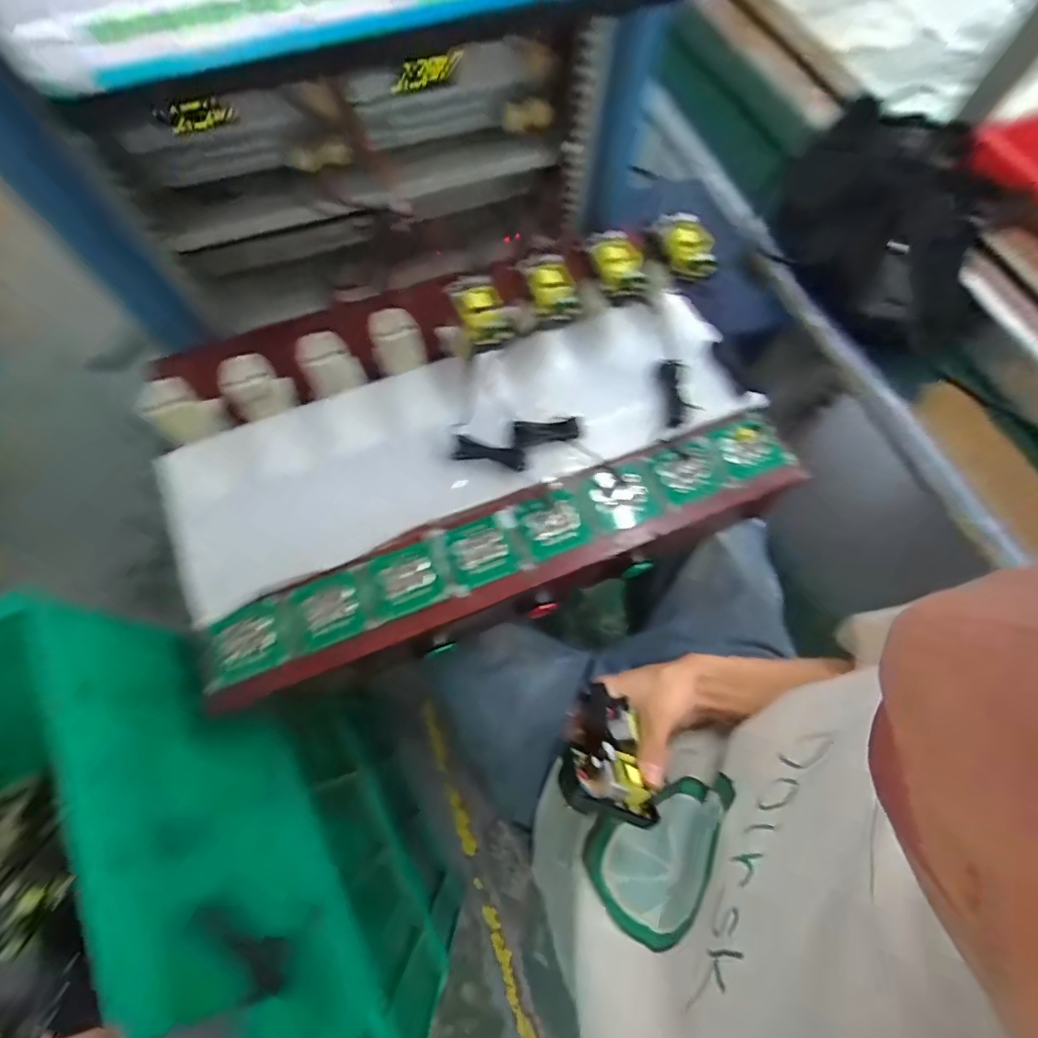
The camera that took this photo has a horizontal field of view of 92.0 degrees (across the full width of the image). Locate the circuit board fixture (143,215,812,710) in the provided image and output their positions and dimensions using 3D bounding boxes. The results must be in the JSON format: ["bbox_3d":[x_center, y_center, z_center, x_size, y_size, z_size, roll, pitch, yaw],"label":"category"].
[{"bbox_3d":[-0.041,-0.092,0.476,0.569,0.112,0.322,-19,70,-8],"label":"circuit board fixture"}]

